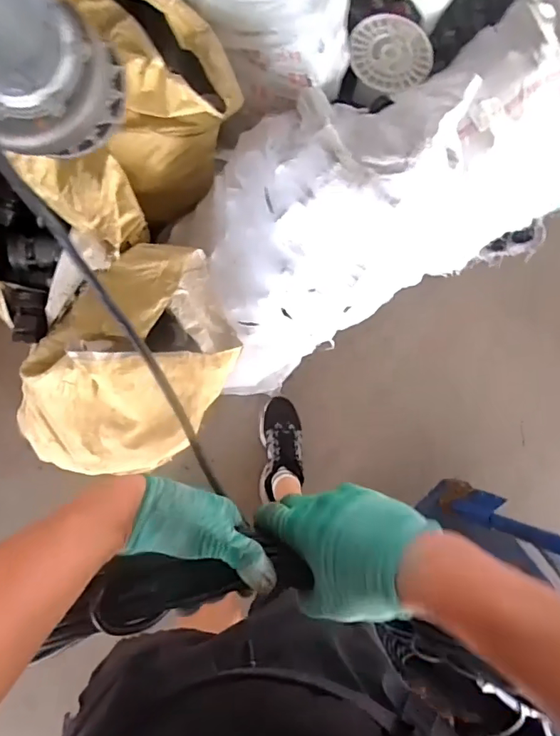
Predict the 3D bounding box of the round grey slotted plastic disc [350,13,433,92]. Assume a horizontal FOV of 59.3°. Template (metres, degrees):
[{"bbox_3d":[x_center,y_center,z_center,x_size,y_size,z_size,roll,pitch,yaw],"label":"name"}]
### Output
[{"bbox_3d":[0.271,-0.770,1.204,0.196,0.026,0.199,1,81,-3],"label":"round grey slotted plastic disc"}]

